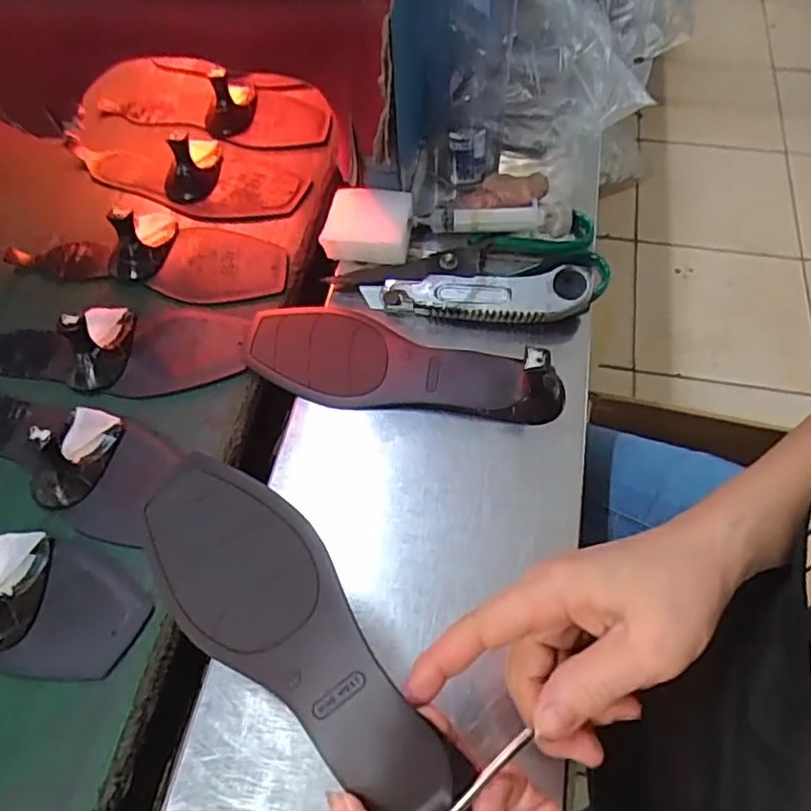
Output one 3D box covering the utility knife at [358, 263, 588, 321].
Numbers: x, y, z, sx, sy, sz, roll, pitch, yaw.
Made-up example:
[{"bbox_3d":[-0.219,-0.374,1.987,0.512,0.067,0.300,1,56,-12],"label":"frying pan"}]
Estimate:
[{"bbox_3d":[0.049,-0.082,0.441,0.158,0.019,0.032,2,60,4],"label":"utility knife"}]

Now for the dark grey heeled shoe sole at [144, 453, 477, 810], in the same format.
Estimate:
[{"bbox_3d":[-0.049,0.107,0.282,0.068,0.041,0.214,-40,68,-19],"label":"dark grey heeled shoe sole"}]

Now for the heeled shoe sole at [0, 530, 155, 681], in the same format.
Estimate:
[{"bbox_3d":[-0.271,0.100,0.368,0.230,0.043,0.076,13,61,10],"label":"heeled shoe sole"}]

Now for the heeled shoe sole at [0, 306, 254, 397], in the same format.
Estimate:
[{"bbox_3d":[-0.233,-0.048,0.453,0.218,0.040,0.075,-5,60,0],"label":"heeled shoe sole"}]

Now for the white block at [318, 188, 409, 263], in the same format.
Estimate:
[{"bbox_3d":[-0.028,-0.139,0.479,0.063,0.030,0.052,7,61,7],"label":"white block"}]

